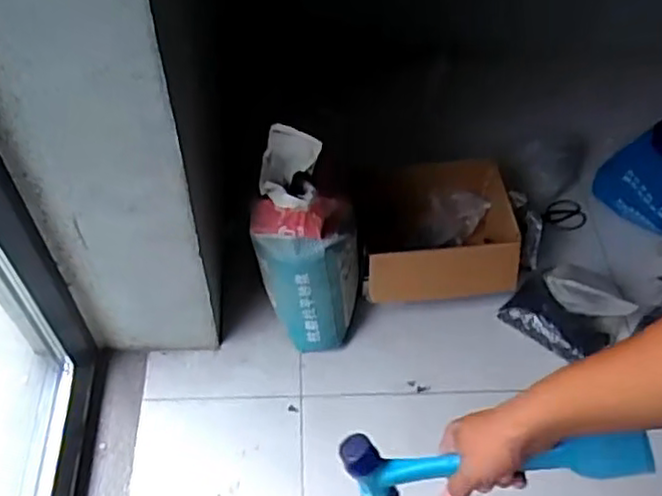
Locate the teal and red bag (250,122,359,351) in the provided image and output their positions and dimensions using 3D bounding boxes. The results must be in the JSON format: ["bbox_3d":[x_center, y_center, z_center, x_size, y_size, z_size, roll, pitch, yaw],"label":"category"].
[{"bbox_3d":[-0.054,0.011,1.415,0.227,0.528,0.187,5,56,2],"label":"teal and red bag"}]

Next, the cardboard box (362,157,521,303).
[{"bbox_3d":[0.262,-0.037,1.653,0.377,0.192,0.291,-6,56,-5],"label":"cardboard box"}]

